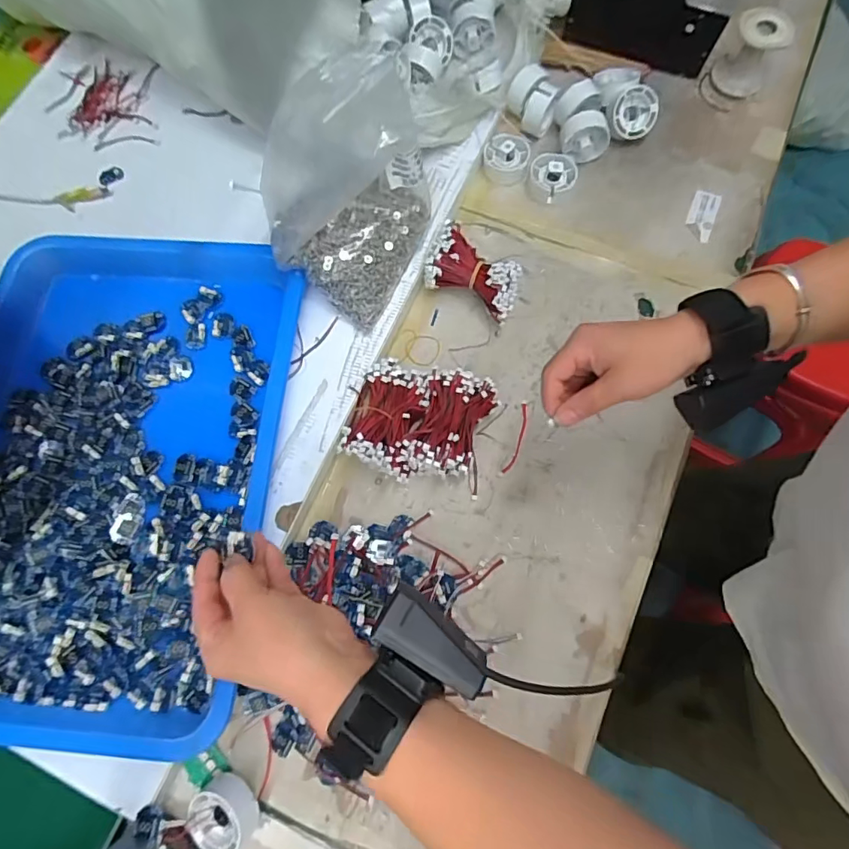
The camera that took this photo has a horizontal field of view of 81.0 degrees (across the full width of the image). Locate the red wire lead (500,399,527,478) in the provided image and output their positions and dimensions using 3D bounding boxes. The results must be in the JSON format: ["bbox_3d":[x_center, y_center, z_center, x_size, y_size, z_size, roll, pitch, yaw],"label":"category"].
[{"bbox_3d":[0.096,0.015,0.519,0.012,0.006,0.086,19,76,7],"label":"red wire lead"}]

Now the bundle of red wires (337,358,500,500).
[{"bbox_3d":[-0.004,0.000,0.499,0.144,0.051,0.116,8,75,4],"label":"bundle of red wires"}]

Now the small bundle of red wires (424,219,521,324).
[{"bbox_3d":[0.056,-0.164,0.540,0.102,0.060,0.067,27,77,9],"label":"small bundle of red wires"}]

